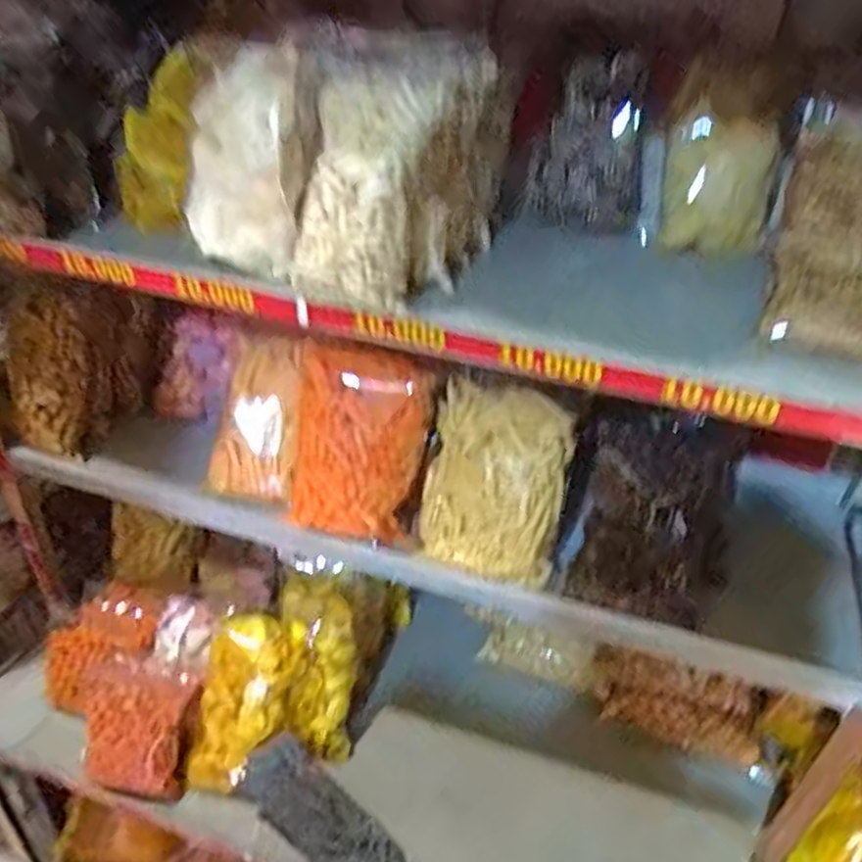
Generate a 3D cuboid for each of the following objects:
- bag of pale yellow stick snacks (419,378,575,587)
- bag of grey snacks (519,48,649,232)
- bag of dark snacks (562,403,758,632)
[{"bbox_3d":[0.072,0.056,0.849,0.151,0.209,0.048,11,-1,18],"label":"bag of pale yellow stick snacks"},{"bbox_3d":[0.179,-0.324,0.834,0.135,0.175,0.038,11,34,11],"label":"bag of grey snacks"},{"bbox_3d":[0.255,0.092,0.825,0.163,0.221,0.057,12,0,11],"label":"bag of dark snacks"}]

